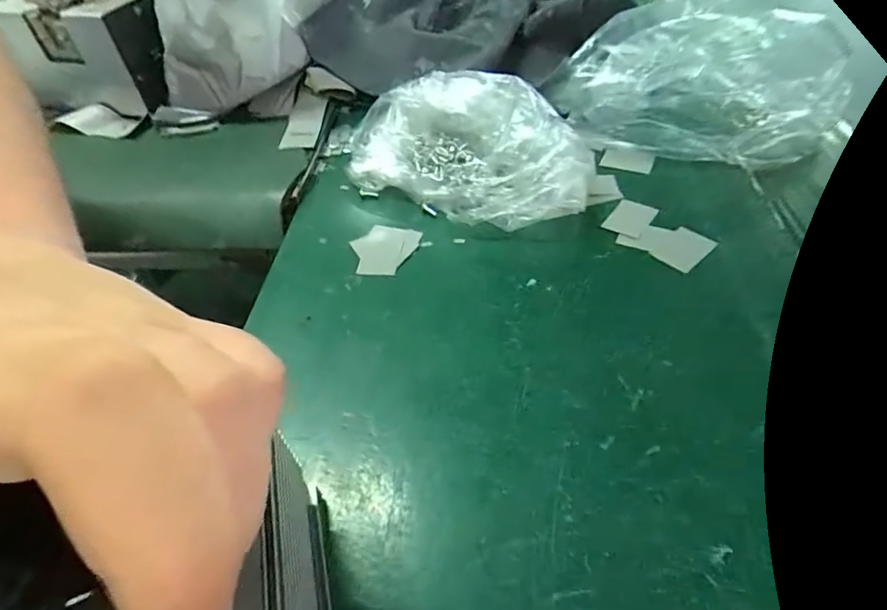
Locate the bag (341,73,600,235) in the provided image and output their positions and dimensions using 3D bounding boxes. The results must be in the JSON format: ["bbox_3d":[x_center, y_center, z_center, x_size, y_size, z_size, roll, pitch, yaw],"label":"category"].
[{"bbox_3d":[0.011,-0.104,0.324,0.166,0.040,0.093,24,52,24],"label":"bag"}]

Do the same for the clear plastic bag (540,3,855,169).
[{"bbox_3d":[0.165,-0.148,0.334,0.181,0.070,0.089,17,50,19],"label":"clear plastic bag"}]

